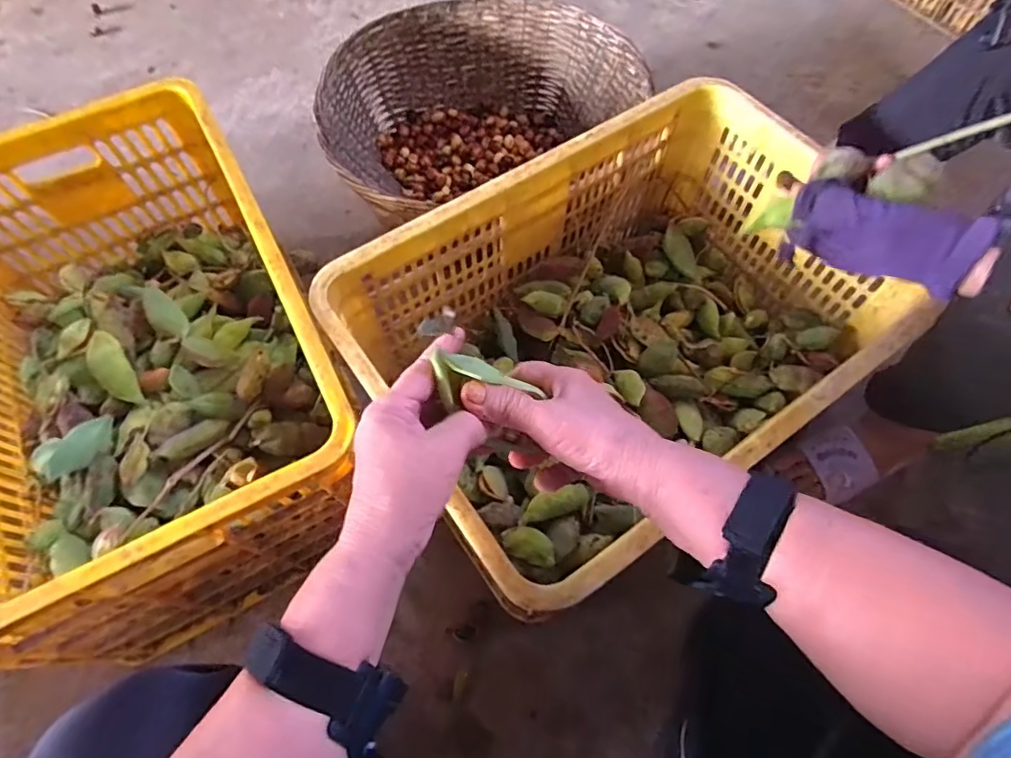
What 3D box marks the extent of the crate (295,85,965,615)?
[{"bbox_3d":[0.137,-0.059,0.661,0.575,0.236,0.400,-33,68,-15],"label":"crate"}]

